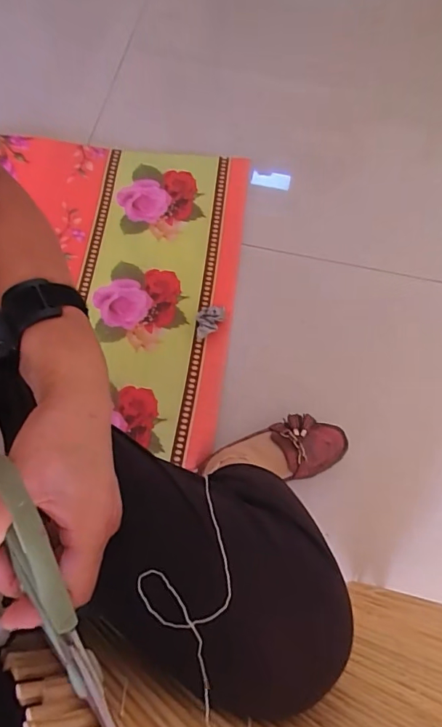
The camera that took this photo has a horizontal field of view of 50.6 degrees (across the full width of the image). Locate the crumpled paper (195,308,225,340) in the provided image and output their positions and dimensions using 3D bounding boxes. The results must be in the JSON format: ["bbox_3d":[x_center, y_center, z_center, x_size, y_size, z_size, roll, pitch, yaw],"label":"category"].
[{"bbox_3d":[-0.018,-0.071,0.826,0.050,0.025,0.057,-1,71,-1],"label":"crumpled paper"}]

